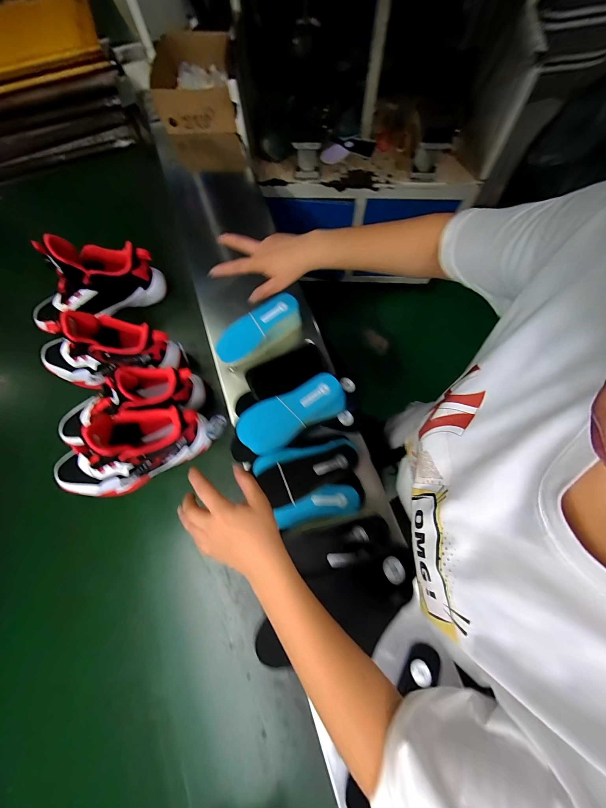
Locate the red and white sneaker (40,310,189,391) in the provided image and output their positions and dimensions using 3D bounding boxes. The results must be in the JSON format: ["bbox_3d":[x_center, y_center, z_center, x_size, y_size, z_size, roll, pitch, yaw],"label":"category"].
[{"bbox_3d":[-0.404,-0.104,0.547,0.297,0.151,0.094,-4,74,0],"label":"red and white sneaker"}]

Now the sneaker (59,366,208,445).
[{"bbox_3d":[-0.344,-0.012,0.522,0.279,0.134,0.096,-15,74,-3],"label":"sneaker"}]

